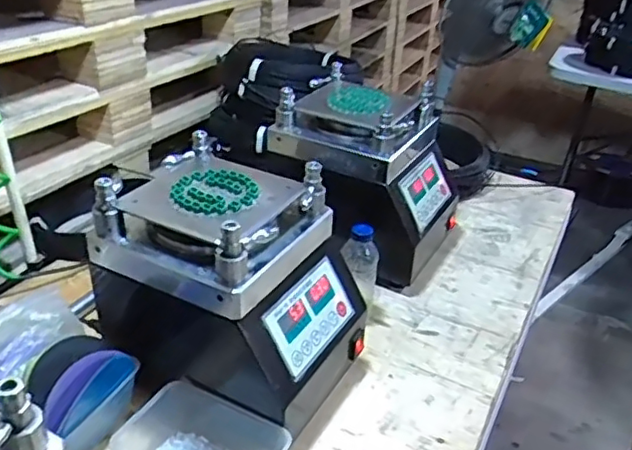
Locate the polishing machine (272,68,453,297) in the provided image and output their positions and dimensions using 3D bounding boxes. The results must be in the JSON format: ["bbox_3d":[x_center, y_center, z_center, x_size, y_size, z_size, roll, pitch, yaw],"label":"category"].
[{"bbox_3d":[0.090,-0.096,1.103,0.290,0.273,0.242,20,36,24],"label":"polishing machine"}]

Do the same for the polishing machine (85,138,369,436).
[{"bbox_3d":[-0.101,0.085,0.798,0.279,0.279,0.214,19,35,23],"label":"polishing machine"}]

